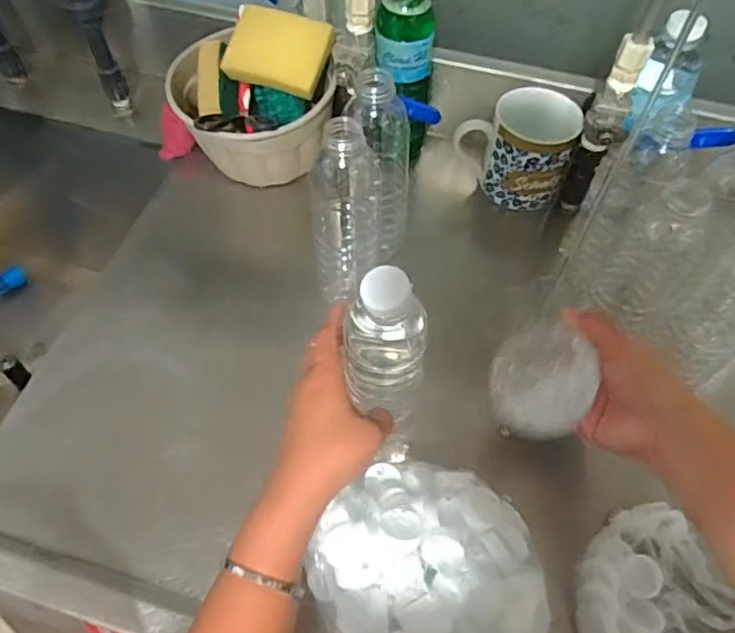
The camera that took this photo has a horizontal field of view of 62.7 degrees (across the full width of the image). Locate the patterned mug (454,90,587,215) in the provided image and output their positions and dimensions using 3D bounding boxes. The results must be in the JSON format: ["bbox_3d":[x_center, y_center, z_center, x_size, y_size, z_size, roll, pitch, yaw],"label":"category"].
[{"bbox_3d":[0.158,-0.183,0.657,0.121,0.097,0.078,17,58,8],"label":"patterned mug"}]

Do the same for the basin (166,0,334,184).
[{"bbox_3d":[-0.122,-0.231,0.657,0.176,0.127,0.149,-8,58,-7],"label":"basin"}]

